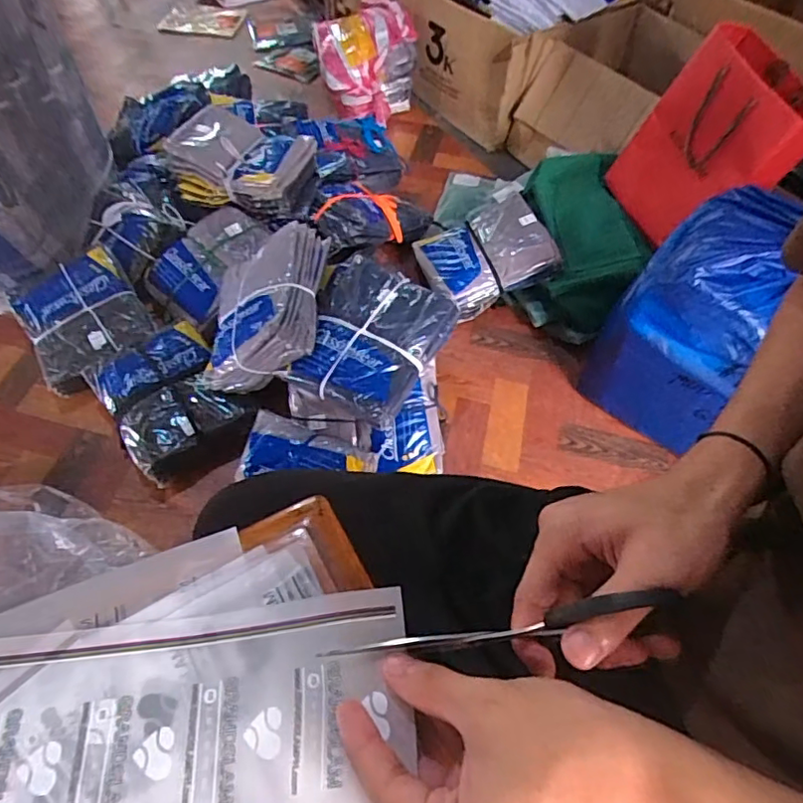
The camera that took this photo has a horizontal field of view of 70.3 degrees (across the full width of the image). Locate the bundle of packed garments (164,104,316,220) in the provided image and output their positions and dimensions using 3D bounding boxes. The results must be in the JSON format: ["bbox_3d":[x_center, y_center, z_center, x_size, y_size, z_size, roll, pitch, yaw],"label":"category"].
[{"bbox_3d":[-0.342,-0.549,1.295,0.296,0.125,0.240,11,55,5],"label":"bundle of packed garments"}]

